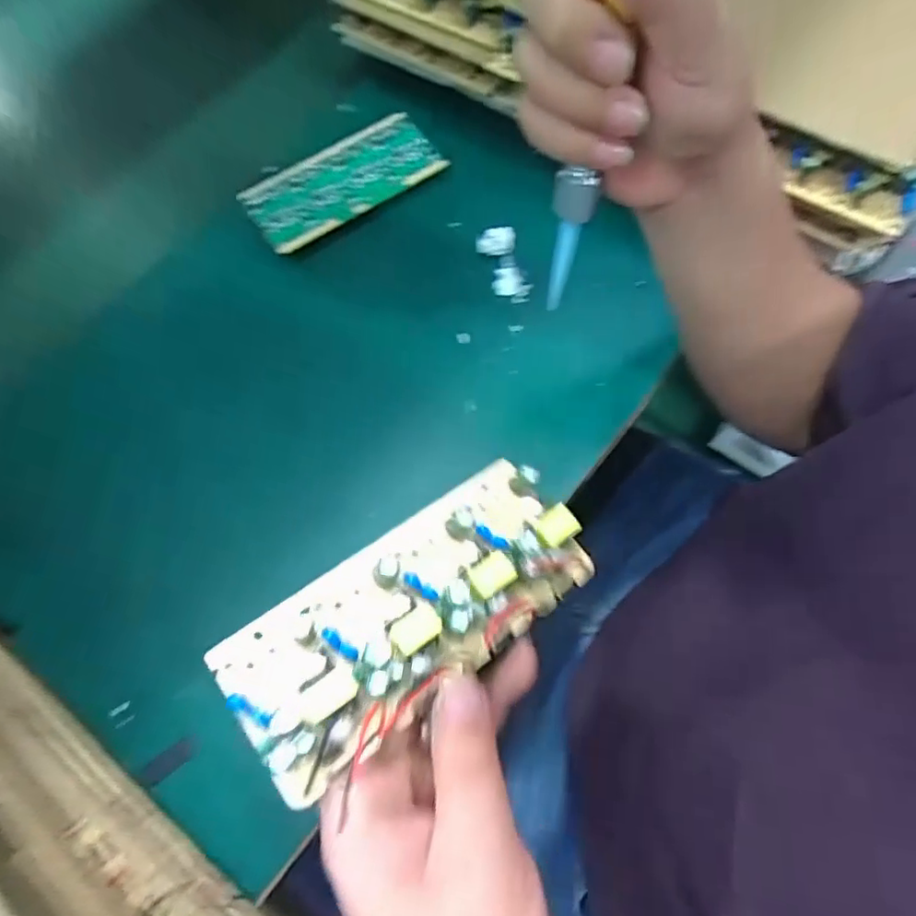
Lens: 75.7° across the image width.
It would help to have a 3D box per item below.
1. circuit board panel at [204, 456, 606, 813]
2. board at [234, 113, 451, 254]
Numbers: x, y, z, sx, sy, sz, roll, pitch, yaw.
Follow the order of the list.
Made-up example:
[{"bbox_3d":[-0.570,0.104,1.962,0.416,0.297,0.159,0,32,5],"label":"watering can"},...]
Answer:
[{"bbox_3d":[-0.013,0.053,0.216,0.137,0.018,0.060,-31,76,-26],"label":"circuit board panel"},{"bbox_3d":[-0.085,-0.206,0.435,0.142,0.010,0.066,-34,71,-11],"label":"board"}]

